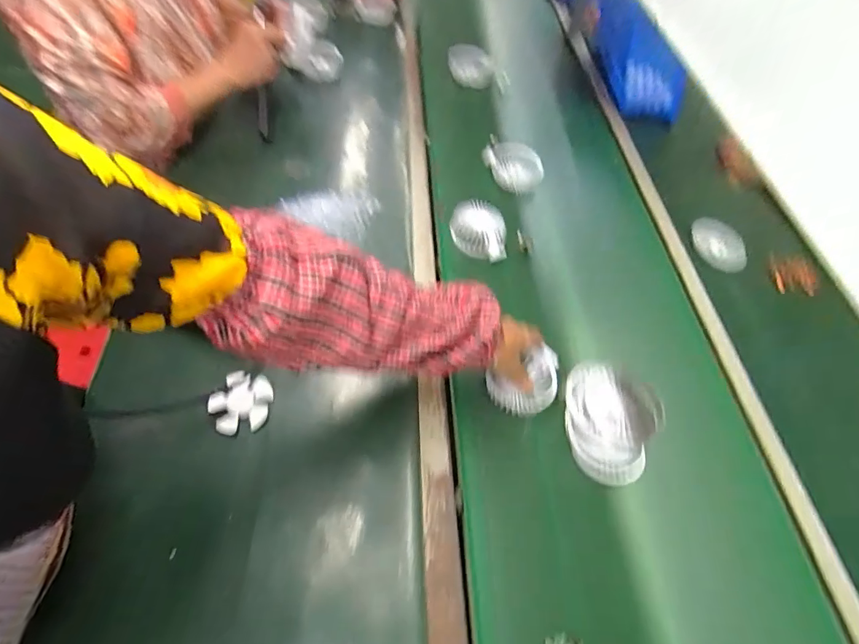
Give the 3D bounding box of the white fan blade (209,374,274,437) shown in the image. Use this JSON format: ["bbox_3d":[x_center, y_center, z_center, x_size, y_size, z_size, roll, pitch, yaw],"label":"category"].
[{"bbox_3d":[-0.228,0.100,0.543,0.065,0.013,0.074,38,74,0],"label":"white fan blade"}]

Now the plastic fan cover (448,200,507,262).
[{"bbox_3d":[0.080,-0.147,0.728,0.085,0.047,0.101,-6,60,-11],"label":"plastic fan cover"}]

